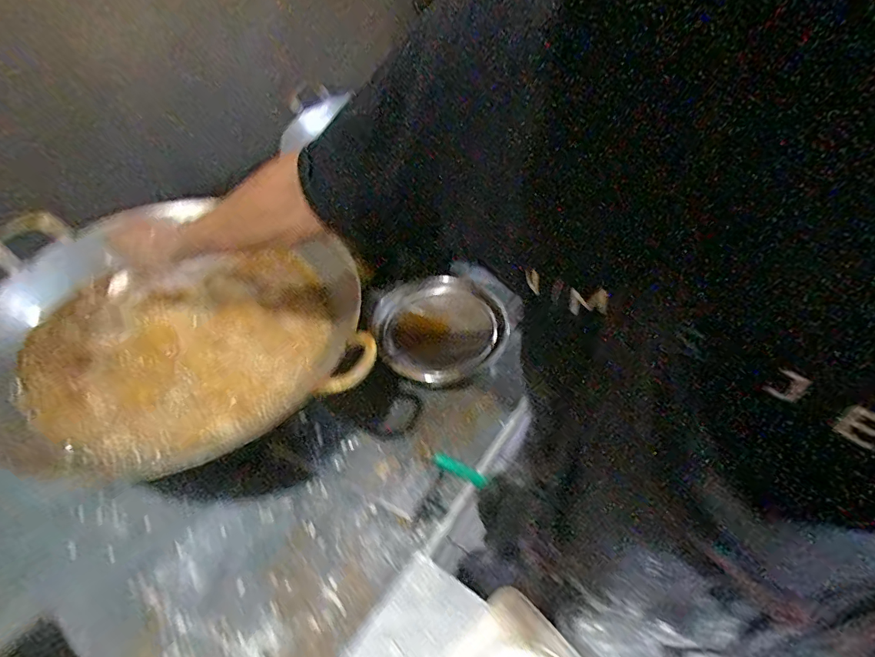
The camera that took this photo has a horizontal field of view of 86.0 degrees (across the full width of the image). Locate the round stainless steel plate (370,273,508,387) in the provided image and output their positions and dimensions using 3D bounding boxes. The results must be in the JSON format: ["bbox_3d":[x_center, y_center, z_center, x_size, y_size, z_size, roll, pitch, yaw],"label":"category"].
[{"bbox_3d":[0.003,-0.001,0.886,0.237,0.032,0.218,29,74,17],"label":"round stainless steel plate"}]

